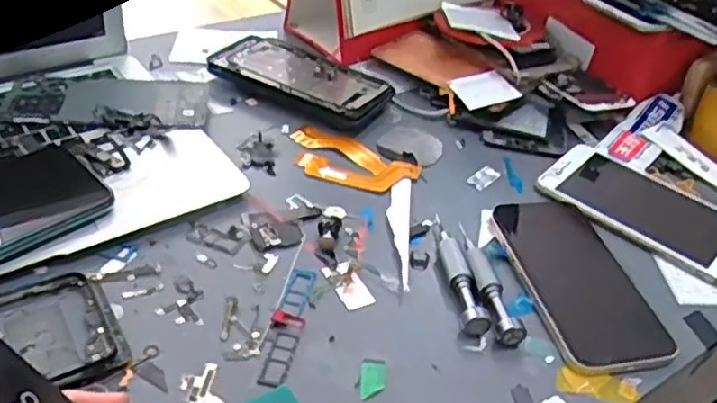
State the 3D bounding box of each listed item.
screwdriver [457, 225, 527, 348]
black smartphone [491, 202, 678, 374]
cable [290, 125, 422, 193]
[{"bbox_3d":[0.081,0.050,0.448,0.015,0.012,0.105,-3,38,-12],"label":"screwdriver"},{"bbox_3d":[0.144,0.049,0.461,0.073,0.008,0.153,-5,39,-15],"label":"black smartphone"},{"bbox_3d":[-0.011,-0.031,0.547,0.110,0.005,0.055,22,40,19],"label":"cable"}]

